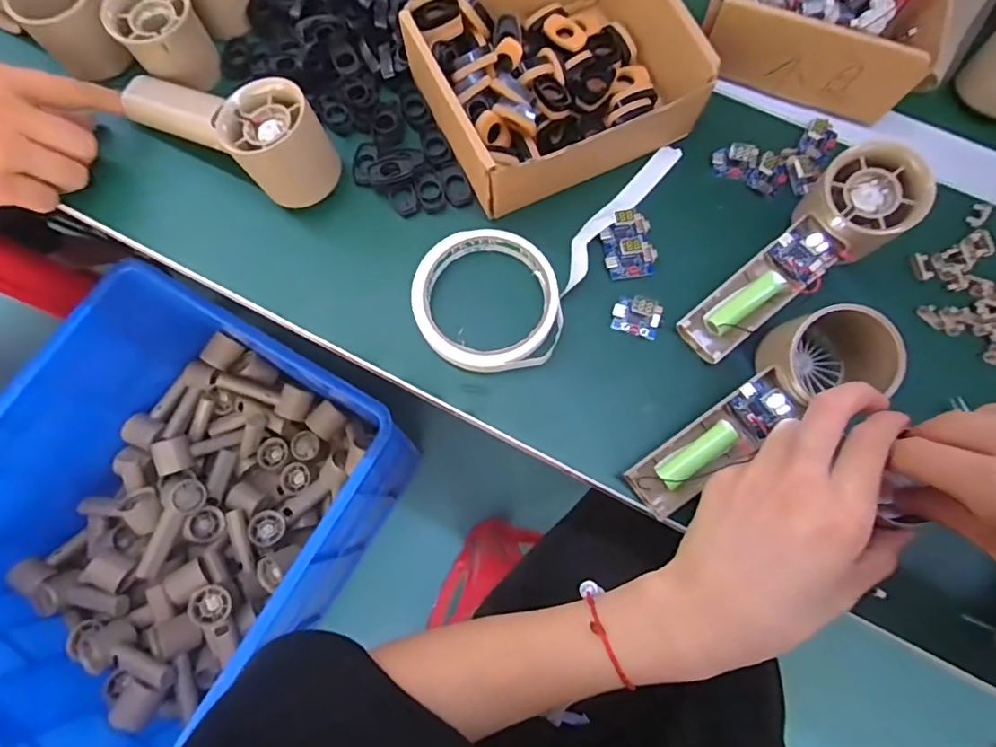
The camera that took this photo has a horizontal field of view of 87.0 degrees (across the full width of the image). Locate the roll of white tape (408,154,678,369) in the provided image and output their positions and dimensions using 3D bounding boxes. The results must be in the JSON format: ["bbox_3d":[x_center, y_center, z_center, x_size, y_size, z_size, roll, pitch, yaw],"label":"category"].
[{"bbox_3d":[0.048,-0.072,0.348,0.212,0.016,0.097,-25,77,-7],"label":"roll of white tape"}]

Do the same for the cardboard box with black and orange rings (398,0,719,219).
[{"bbox_3d":[0.035,-0.208,0.359,0.176,0.057,0.156,-27,77,-8],"label":"cardboard box with black and orange rings"}]

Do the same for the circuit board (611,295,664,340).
[{"bbox_3d":[0.092,-0.038,0.342,0.031,0.007,0.024,20,75,4],"label":"circuit board"}]

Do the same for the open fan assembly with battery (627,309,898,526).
[{"bbox_3d":[0.148,0.015,0.301,0.165,0.060,0.060,-29,77,-8],"label":"open fan assembly with battery"}]

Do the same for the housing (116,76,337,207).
[{"bbox_3d":[-0.188,-0.167,0.350,0.154,0.058,0.052,22,76,5],"label":"housing"}]

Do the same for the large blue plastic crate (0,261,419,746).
[{"bbox_3d":[-0.507,0.239,0.833,0.496,0.331,0.542,32,77,7],"label":"large blue plastic crate"}]

